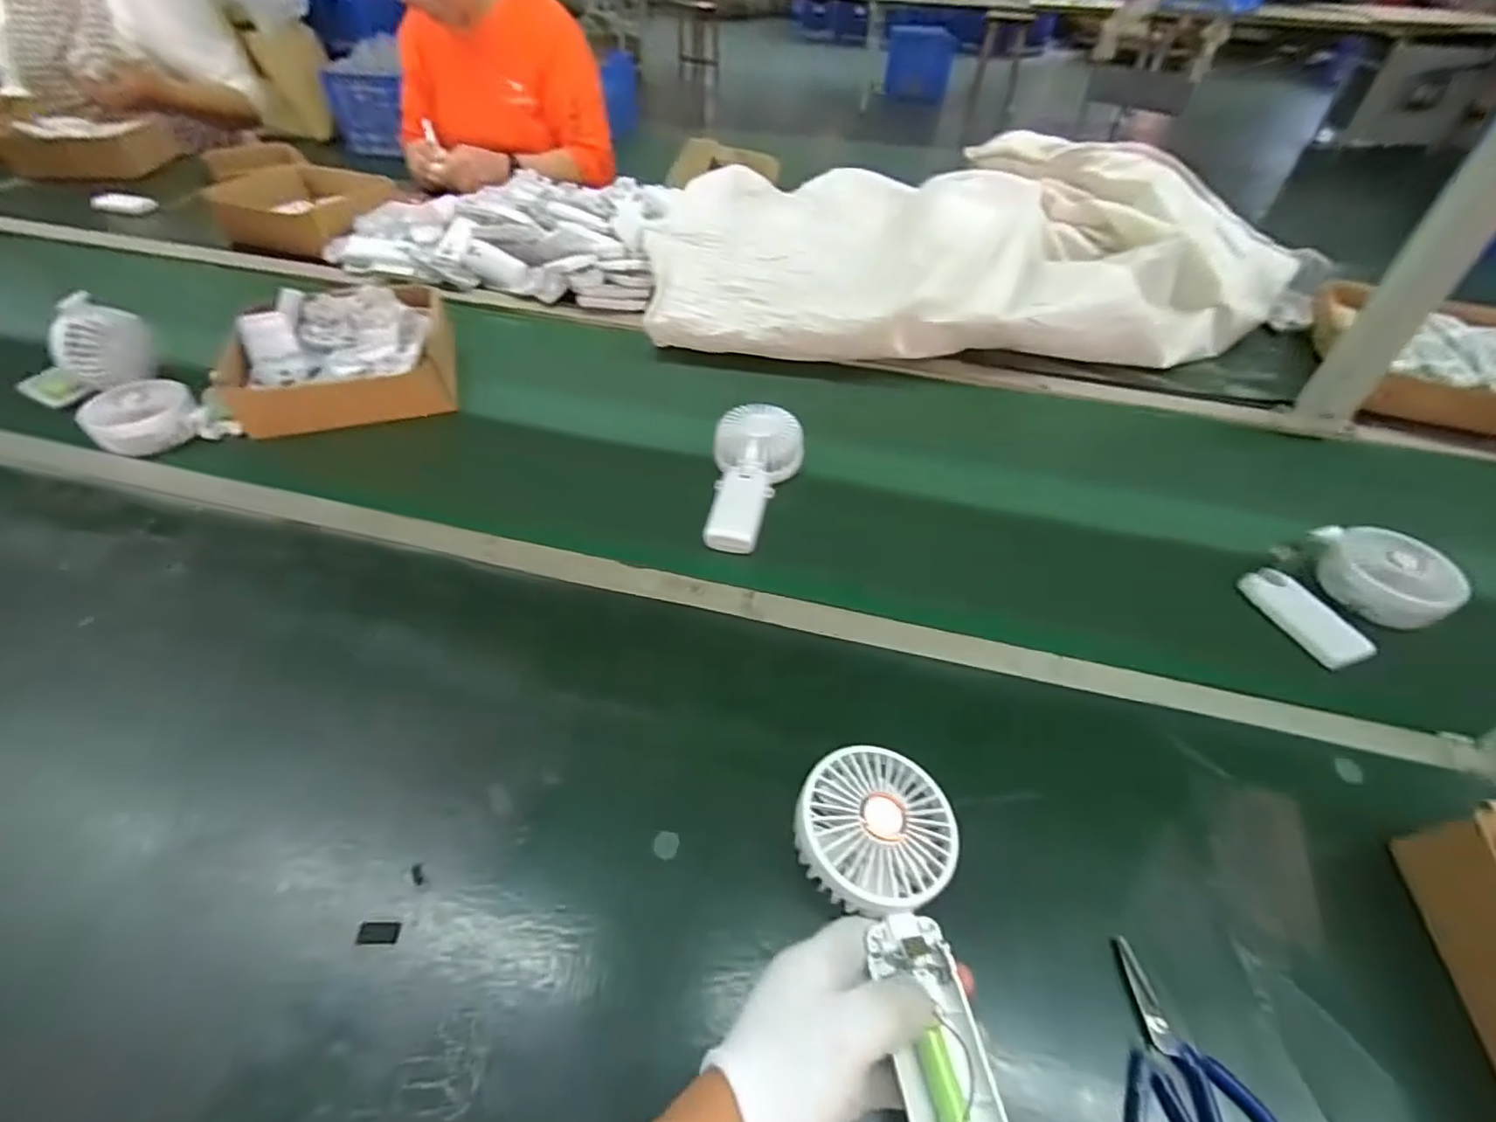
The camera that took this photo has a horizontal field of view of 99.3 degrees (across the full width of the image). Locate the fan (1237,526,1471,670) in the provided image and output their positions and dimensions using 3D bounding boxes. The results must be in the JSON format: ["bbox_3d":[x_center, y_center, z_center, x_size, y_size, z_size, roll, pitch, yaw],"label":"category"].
[{"bbox_3d":[0.511,0.024,0.538,0.139,0.056,0.108,-21,53,-19],"label":"fan"}]

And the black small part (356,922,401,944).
[{"bbox_3d":[-0.213,0.214,0.366,0.022,0.004,0.011,1,49,-1],"label":"black small part"}]

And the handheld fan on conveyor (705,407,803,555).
[{"bbox_3d":[0.008,-0.085,0.613,0.085,0.036,0.173,5,49,2],"label":"handheld fan on conveyor"}]

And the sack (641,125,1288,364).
[{"bbox_3d":[0.292,-0.426,0.847,0.833,0.163,0.350,4,47,0],"label":"sack"}]

